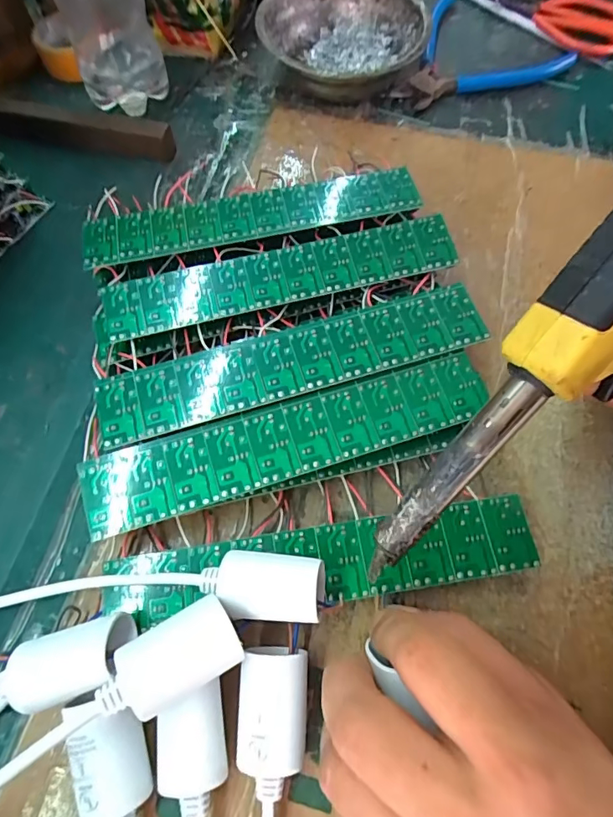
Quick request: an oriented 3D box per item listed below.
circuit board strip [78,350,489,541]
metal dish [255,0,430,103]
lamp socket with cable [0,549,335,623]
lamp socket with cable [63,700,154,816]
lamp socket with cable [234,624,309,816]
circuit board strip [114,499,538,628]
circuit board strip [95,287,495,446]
[{"bbox_3d":[-0.007,0.014,0.237,0.200,0.004,0.037,-17,72,-7],"label":"circuit board strip"},{"bbox_3d":[0.028,-0.283,0.372,0.123,0.040,0.133,11,66,4],"label":"metal dish"},{"bbox_3d":[-0.093,0.083,0.221,0.205,0.022,0.027,-5,65,11],"label":"lamp socket with cable"},{"bbox_3d":[-0.074,0.223,0.171,0.029,0.030,0.215,-2,79,-1],"label":"lamp socket with cable"},{"bbox_3d":[-0.013,0.195,0.179,0.027,0.031,0.200,0,80,-1],"label":"lamp socket with cable"},{"bbox_3d":[0.007,0.073,0.227,0.200,0.004,0.034,-8,70,-2],"label":"circuit board strip"},{"bbox_3d":[-0.006,-0.025,0.248,0.200,0.004,0.037,-16,68,-7],"label":"circuit board strip"}]

